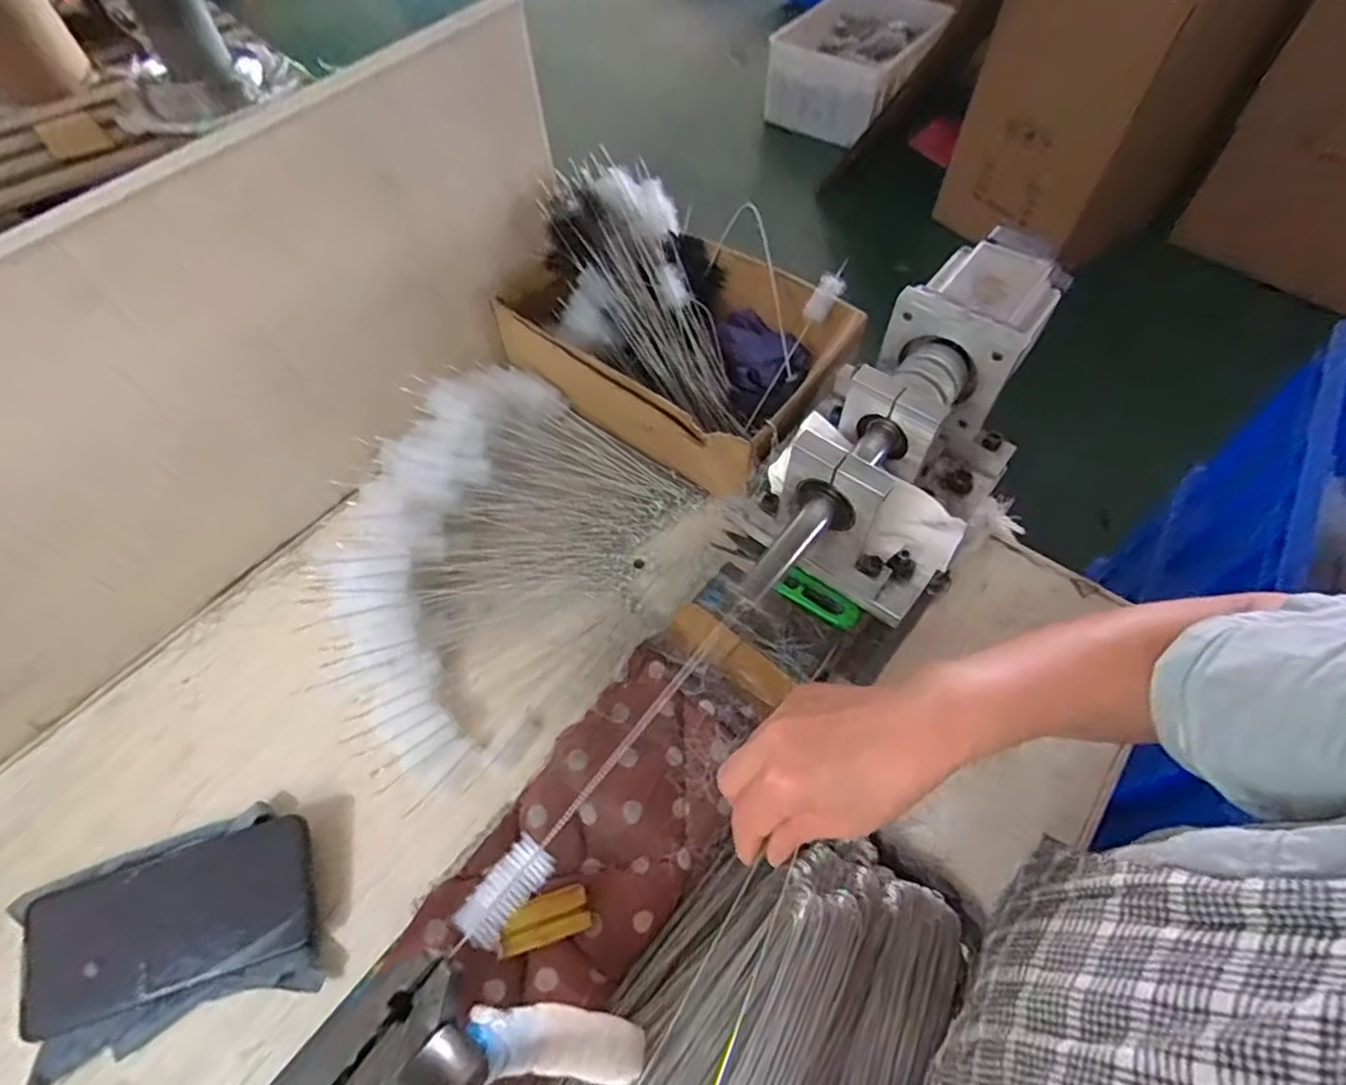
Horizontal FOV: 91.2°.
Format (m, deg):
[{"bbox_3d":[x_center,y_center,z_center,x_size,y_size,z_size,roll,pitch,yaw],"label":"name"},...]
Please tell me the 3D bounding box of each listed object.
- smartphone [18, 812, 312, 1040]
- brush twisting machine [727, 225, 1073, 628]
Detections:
[{"bbox_3d":[-0.304,0.227,0.397,0.158,0.010,0.075,-16,76,-8],"label":"smartphone"},{"bbox_3d":[0.150,-0.064,0.455,0.138,0.141,0.321,33,63,20],"label":"brush twisting machine"}]

